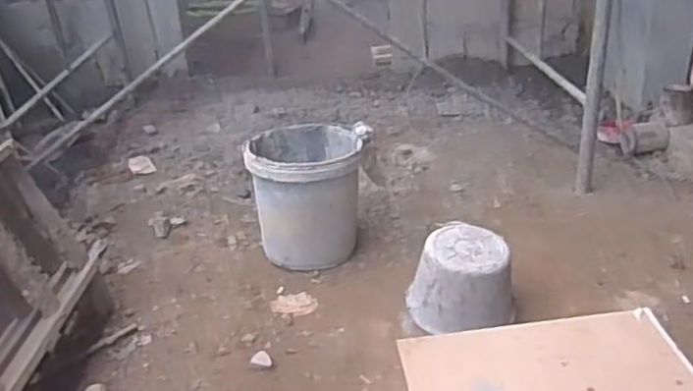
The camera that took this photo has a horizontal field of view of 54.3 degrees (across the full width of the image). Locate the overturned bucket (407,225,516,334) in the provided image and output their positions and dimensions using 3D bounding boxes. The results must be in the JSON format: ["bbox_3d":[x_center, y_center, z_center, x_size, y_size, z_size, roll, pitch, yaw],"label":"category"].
[{"bbox_3d":[0.265,0.204,1.559,0.234,0.189,0.196,2,27,11],"label":"overturned bucket"}]

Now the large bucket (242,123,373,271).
[{"bbox_3d":[-0.101,-0.001,1.864,0.297,0.314,0.277,-4,28,2],"label":"large bucket"}]

